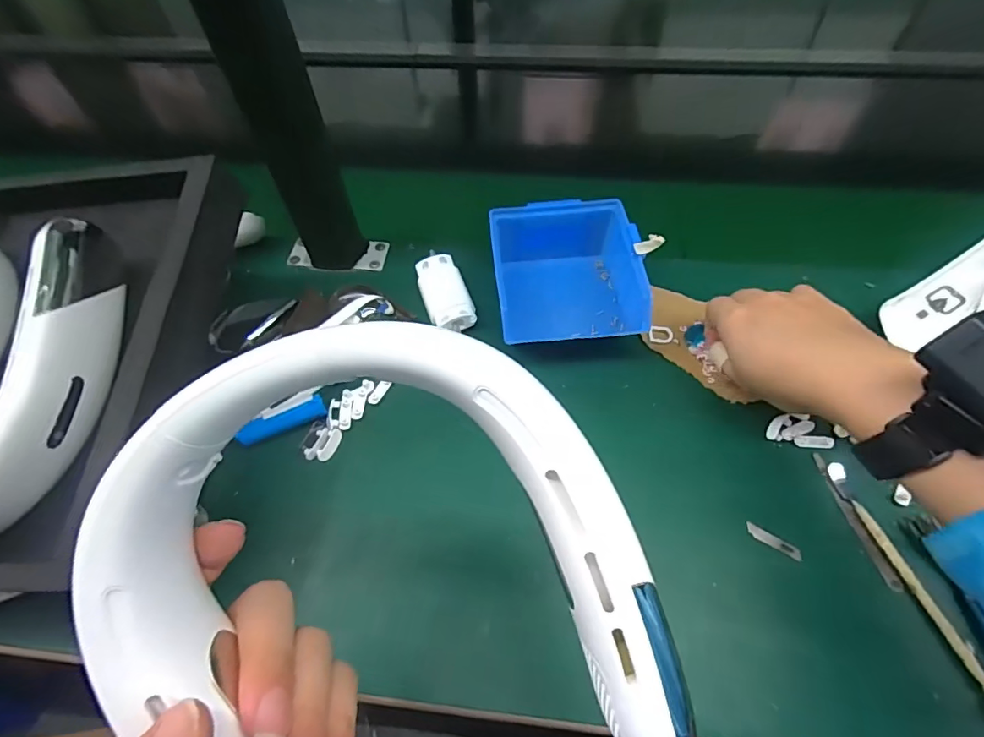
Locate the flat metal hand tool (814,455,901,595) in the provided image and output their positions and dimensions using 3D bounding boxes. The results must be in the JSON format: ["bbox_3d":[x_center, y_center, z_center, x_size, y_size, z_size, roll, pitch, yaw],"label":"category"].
[{"bbox_3d":[0.257,0.106,0.345,0.009,0.004,0.097,-13,58,-4],"label":"flat metal hand tool"}]

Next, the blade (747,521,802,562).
[{"bbox_3d":[0.197,0.121,0.339,0.036,0.004,0.010,27,69,25],"label":"blade"}]

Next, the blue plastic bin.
[{"bbox_3d":[0.067,-0.080,0.432,0.126,0.066,0.136,-5,58,0],"label":"blue plastic bin"}]

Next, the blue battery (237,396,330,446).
[{"bbox_3d":[-0.167,0.042,0.387,0.067,0.017,0.014,-26,60,-12],"label":"blue battery"}]

